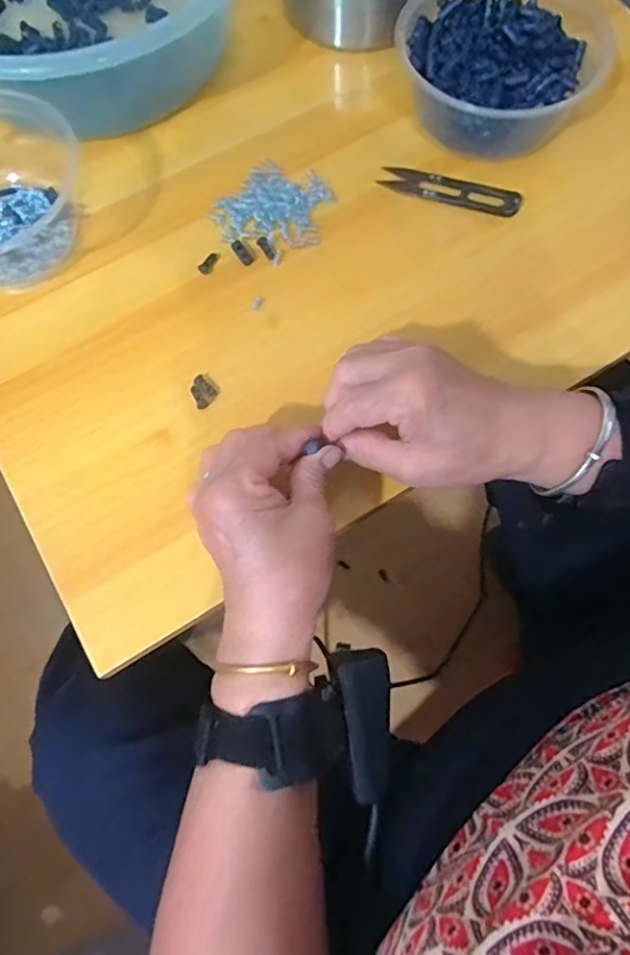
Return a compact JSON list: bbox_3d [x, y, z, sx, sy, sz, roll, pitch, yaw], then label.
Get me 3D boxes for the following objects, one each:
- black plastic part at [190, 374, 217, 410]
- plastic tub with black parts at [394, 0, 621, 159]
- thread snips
[{"bbox_3d":[-0.072,-0.053,0.367,0.017,0.006,0.016,42,76,14],"label":"black plastic part"},{"bbox_3d":[0.122,-0.287,0.418,0.139,0.050,0.143,0,70,0],"label":"plastic tub with black parts"},{"bbox_3d":[0.096,-0.206,0.416,0.099,0.013,0.023,19,71,7],"label":"thread snips"}]

